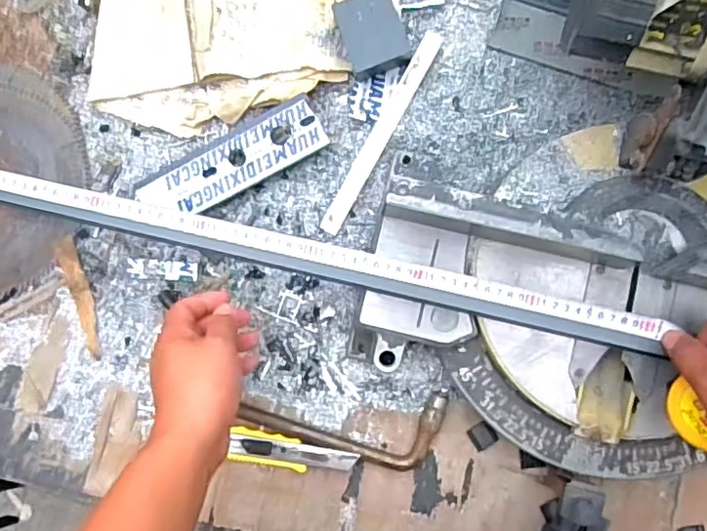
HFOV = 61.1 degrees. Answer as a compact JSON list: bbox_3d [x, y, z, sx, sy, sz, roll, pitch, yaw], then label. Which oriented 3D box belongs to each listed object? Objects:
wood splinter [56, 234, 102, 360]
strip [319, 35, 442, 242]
[{"bbox_3d":[-0.299,0.035,0.655,0.023,0.004,0.134,-19,84,-1],"label":"wood splinter"},{"bbox_3d":[0.030,-0.142,0.645,0.022,0.004,0.240,29,91,10],"label":"strip"}]

